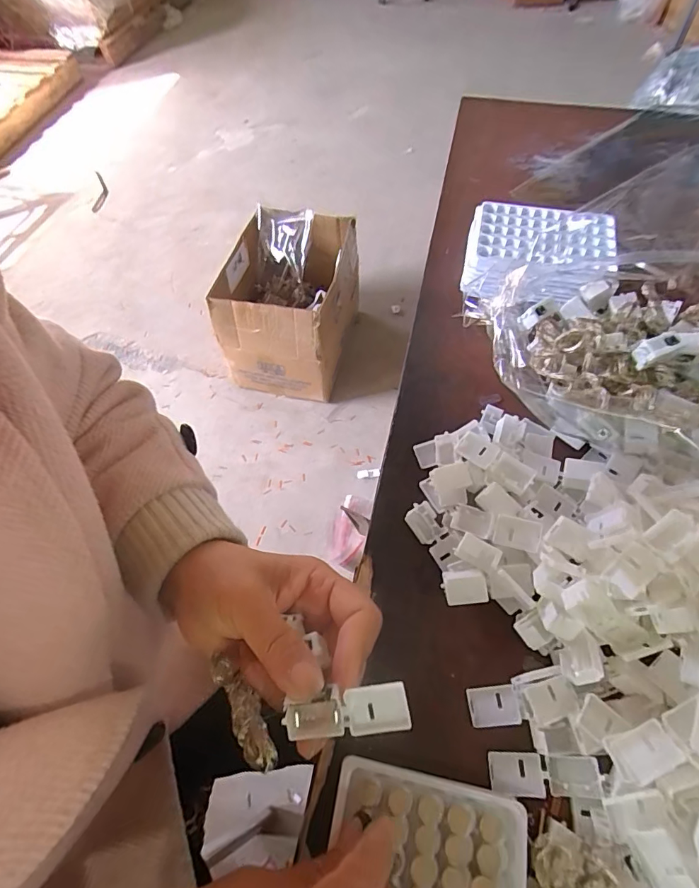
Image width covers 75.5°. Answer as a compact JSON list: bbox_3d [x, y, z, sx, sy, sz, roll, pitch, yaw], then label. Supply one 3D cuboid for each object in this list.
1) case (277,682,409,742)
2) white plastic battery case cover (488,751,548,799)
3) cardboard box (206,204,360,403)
[{"bbox_3d":[-0.001,0.121,0.205,0.054,0.011,0.020,-14,86,5],"label":"case"},{"bbox_3d":[0.090,0.178,0.244,0.028,0.004,0.019,-8,60,16],"label":"white plastic battery case cover"},{"bbox_3d":[-0.153,-0.364,1.222,0.301,0.316,0.380,10,61,8],"label":"cardboard box"}]

